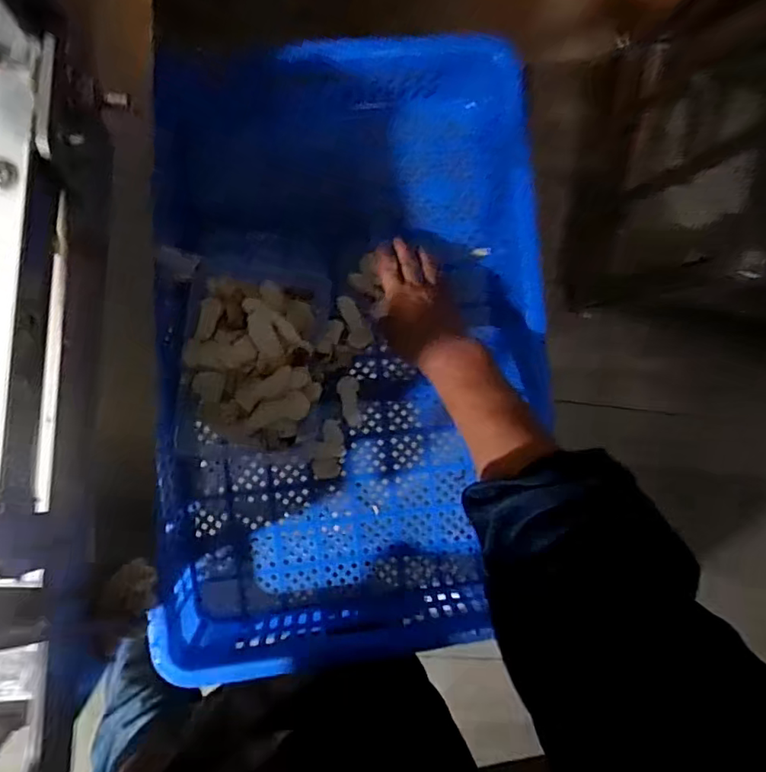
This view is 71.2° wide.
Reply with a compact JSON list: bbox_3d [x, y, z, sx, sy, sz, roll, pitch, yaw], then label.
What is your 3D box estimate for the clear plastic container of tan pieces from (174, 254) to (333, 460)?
[{"bbox_3d":[-0.137,-0.026,0.569,0.148,0.043,0.211,6,92,-10],"label":"clear plastic container of tan pieces"}]

